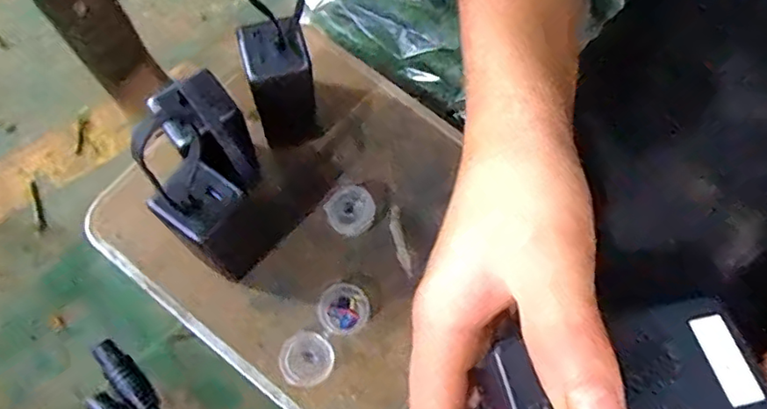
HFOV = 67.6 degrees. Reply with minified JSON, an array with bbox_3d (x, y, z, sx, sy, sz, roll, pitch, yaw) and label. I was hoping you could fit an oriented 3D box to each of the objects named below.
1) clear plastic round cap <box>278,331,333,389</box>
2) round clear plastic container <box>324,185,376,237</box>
[{"bbox_3d":[-0.062,0.127,0.468,0.043,0.021,0.042,1,72,-3],"label":"clear plastic round cap"},{"bbox_3d":[-0.028,0.008,0.502,0.040,0.038,0.040,1,72,-3],"label":"round clear plastic container"}]

